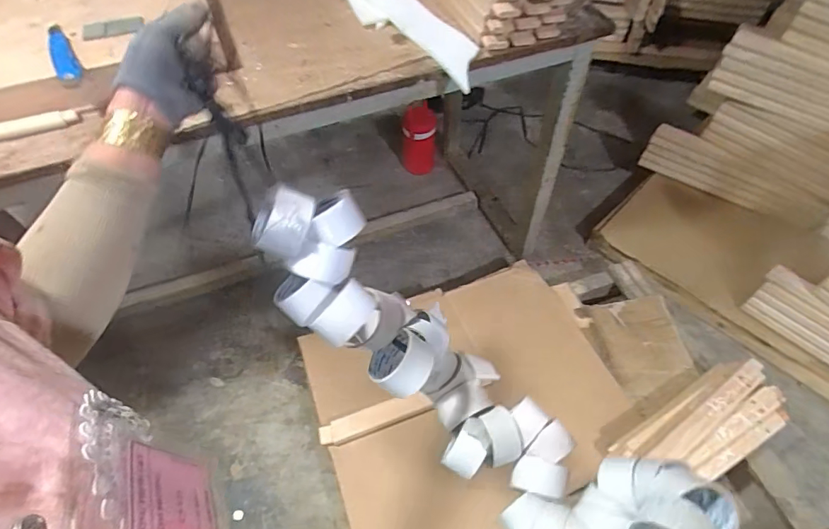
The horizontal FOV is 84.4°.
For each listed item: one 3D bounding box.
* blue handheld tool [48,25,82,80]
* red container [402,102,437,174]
[{"bbox_3d":[-0.556,-0.332,0.721,0.032,0.016,0.171,-27,59,-19],"label":"blue handheld tool"},{"bbox_3d":[0.017,-0.463,1.719,0.119,0.222,0.157,3,54,1],"label":"red container"}]

